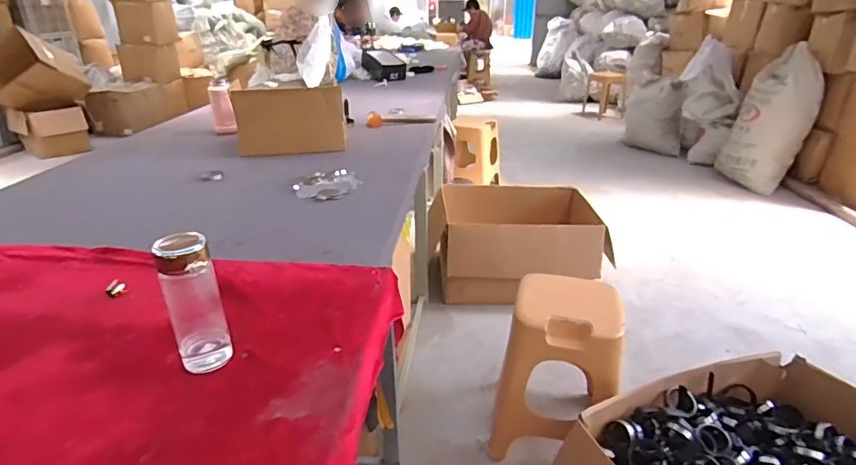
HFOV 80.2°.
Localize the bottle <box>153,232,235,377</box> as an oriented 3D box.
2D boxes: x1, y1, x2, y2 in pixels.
[{"bbox_3d":[-0.330,0.105,0.722,0.074,0.199,0.057,-13,29,-27],"label":"bottle"}]

